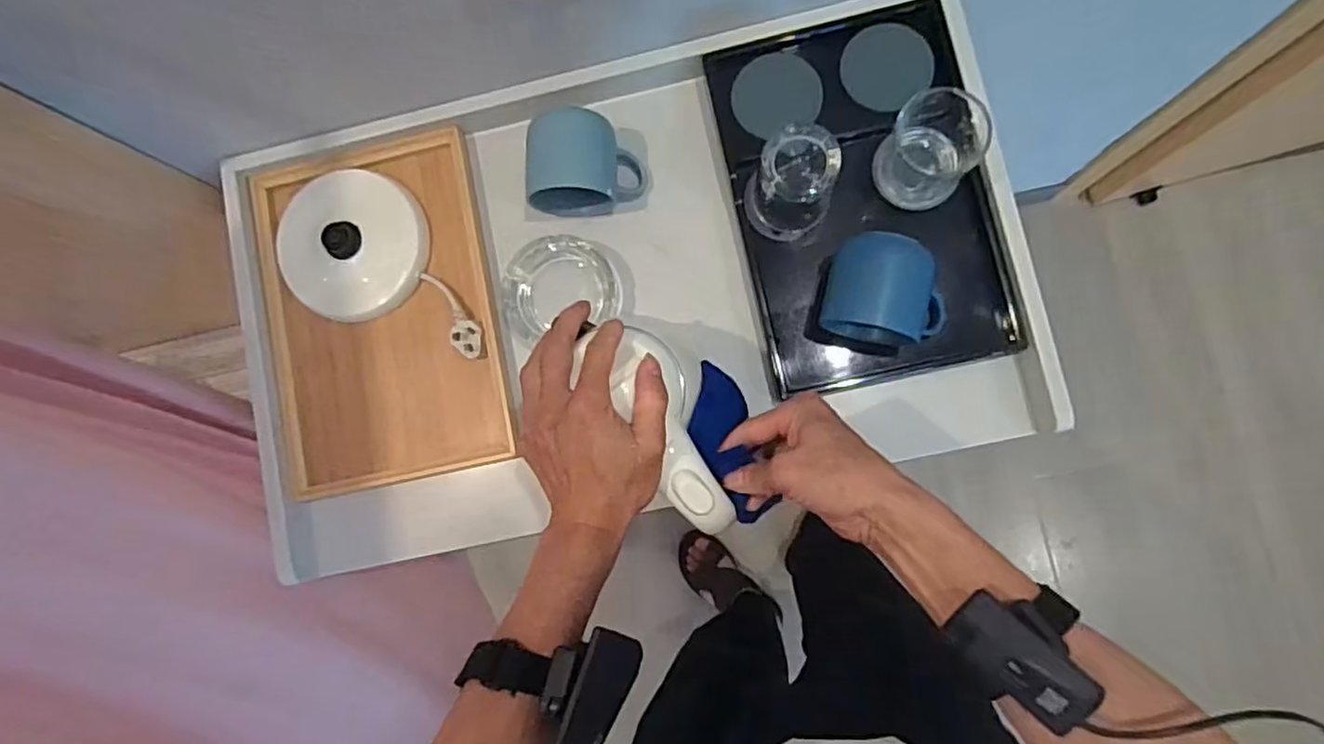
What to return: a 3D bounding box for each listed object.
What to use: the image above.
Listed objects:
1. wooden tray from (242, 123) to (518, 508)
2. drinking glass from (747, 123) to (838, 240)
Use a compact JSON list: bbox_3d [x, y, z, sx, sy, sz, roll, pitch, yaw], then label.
[{"bbox_3d":[-0.285,-0.069,0.673,0.226,0.019,0.354,-13,83,6],"label":"wooden tray"},{"bbox_3d":[0.113,-0.167,0.592,0.073,0.079,0.073,-1,85,7],"label":"drinking glass"}]

